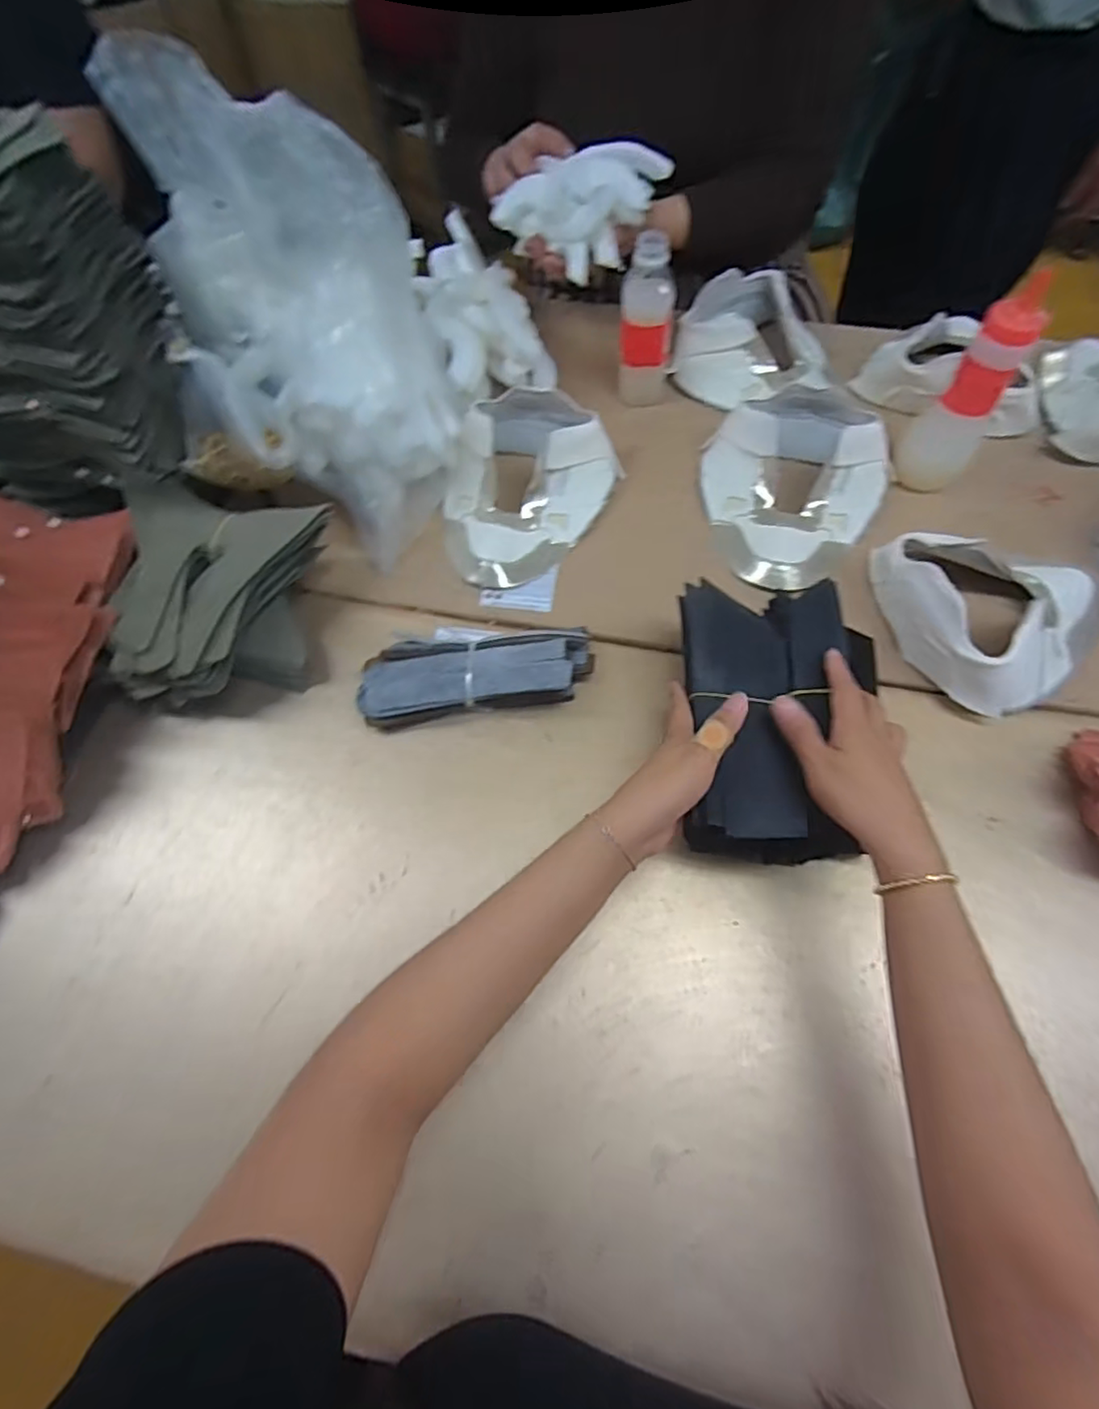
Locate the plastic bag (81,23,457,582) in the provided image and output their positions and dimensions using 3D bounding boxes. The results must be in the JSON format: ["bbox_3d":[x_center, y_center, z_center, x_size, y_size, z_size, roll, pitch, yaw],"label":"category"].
[{"bbox_3d":[-0.224,-0.356,0.590,0.218,0.302,0.326,-16,63,-6],"label":"plastic bag"}]

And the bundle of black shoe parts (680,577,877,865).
[{"bbox_3d":[0.167,0.009,0.486,0.126,0.087,0.212,2,75,4],"label":"bundle of black shoe parts"}]

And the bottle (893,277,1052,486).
[{"bbox_3d":[0.397,-0.290,0.596,0.059,0.199,0.058,39,70,20],"label":"bottle"}]

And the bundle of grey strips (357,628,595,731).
[{"bbox_3d":[-0.064,-0.028,0.562,0.204,0.043,0.071,-7,62,-1],"label":"bundle of grey strips"}]

